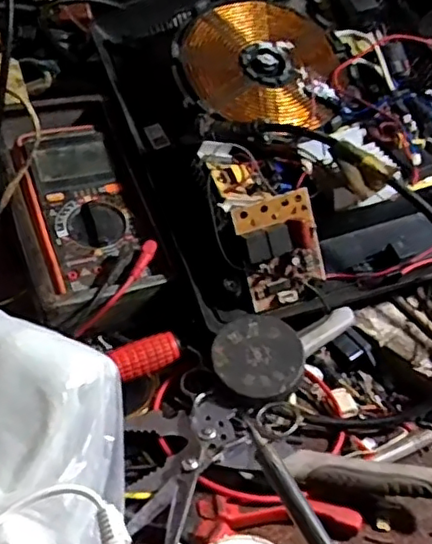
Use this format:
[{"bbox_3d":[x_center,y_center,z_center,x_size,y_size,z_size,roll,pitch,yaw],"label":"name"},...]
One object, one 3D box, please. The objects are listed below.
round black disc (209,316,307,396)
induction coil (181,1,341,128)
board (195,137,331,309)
[{"bbox_3d":[0.026,0.052,0.380,0.054,0.006,0.054,0,56,0],"label":"round black disc"},{"bbox_3d":[0.042,-0.179,0.532,0.139,0.010,0.139,4,65,-10],"label":"induction coil"},{"bbox_3d":[0.033,-0.042,0.443,0.062,0.047,0.133,-25,82,-29],"label":"board"}]

